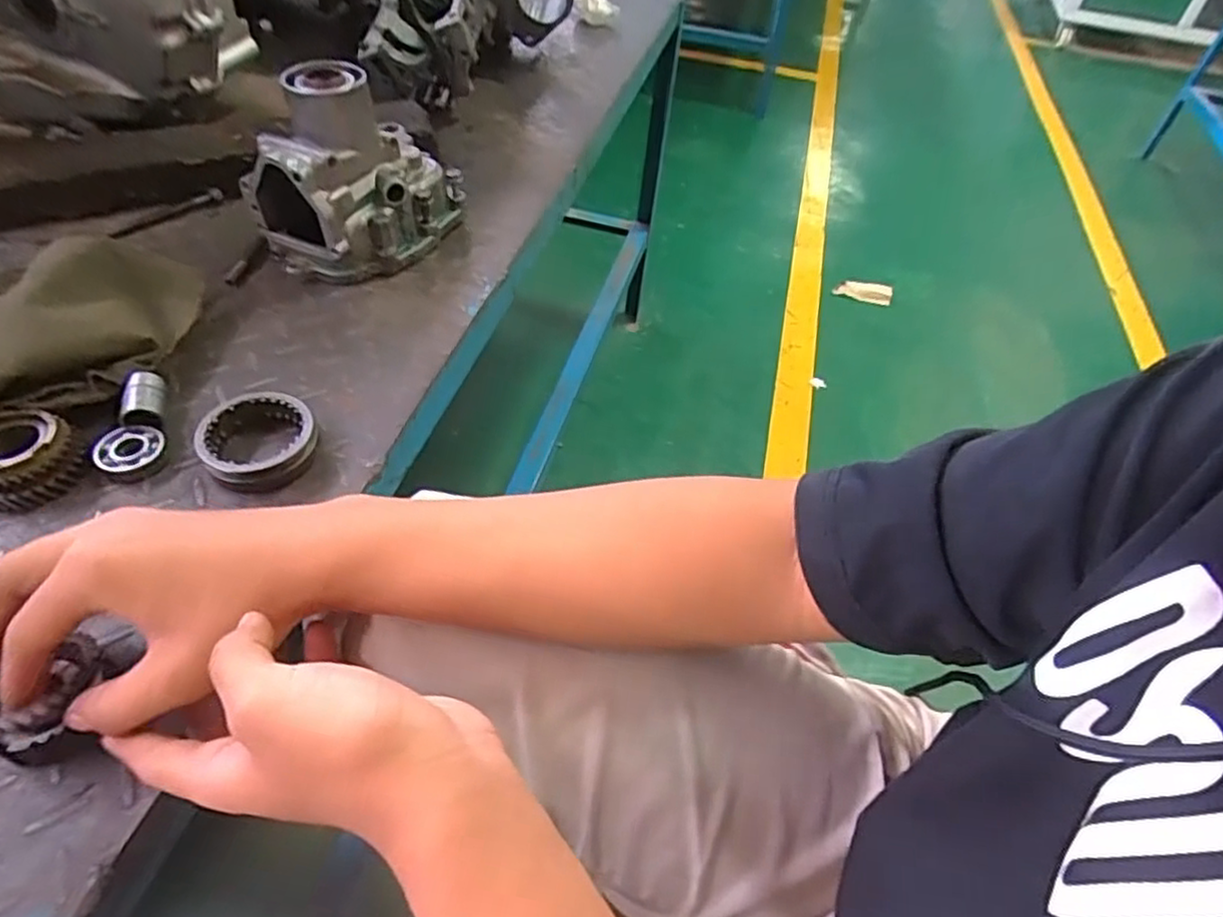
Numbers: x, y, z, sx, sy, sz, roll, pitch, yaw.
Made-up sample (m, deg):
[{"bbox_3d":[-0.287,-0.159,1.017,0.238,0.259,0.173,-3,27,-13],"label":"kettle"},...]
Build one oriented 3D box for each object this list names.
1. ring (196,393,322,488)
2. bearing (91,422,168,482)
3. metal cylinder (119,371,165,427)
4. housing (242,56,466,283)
[{"bbox_3d":[-0.234,-0.014,0.451,0.069,0.022,0.071,3,47,-3],"label":"ring"},{"bbox_3d":[-0.313,-0.004,0.442,0.042,0.013,0.038,1,47,-4],"label":"bearing"},{"bbox_3d":[-0.316,-0.038,0.463,0.024,0.020,0.043,-13,50,-17],"label":"metal cylinder"},{"bbox_3d":[-0.212,-0.247,0.587,0.099,0.144,0.169,34,54,22],"label":"housing"}]

